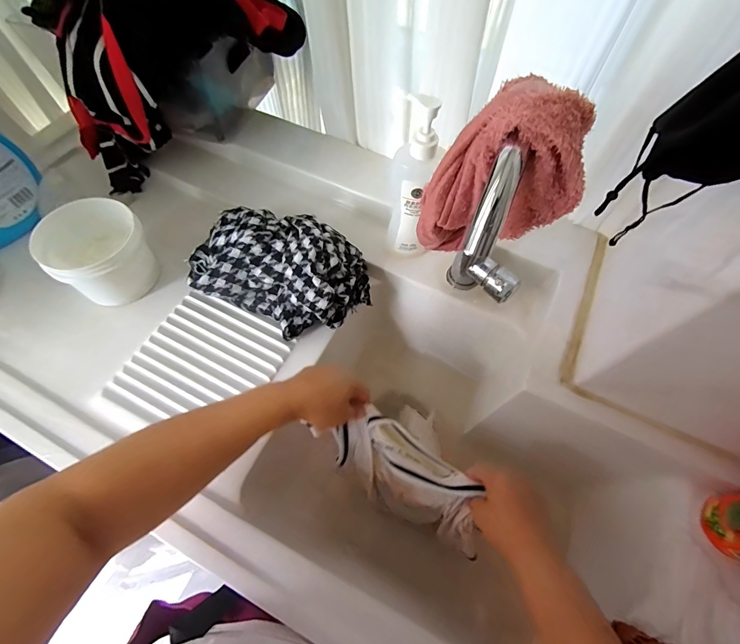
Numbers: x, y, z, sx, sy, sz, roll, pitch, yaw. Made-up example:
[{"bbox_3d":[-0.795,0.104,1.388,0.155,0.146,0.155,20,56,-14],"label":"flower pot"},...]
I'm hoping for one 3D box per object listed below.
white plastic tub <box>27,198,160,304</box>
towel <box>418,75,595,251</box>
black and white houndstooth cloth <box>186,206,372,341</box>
[{"bbox_3d":[-0.361,-0.090,0.514,0.123,0.100,0.114,0,64,0],"label":"white plastic tub"},{"bbox_3d":[0.104,-0.105,0.319,0.111,0.171,0.043,10,64,4],"label":"towel"},{"bbox_3d":[-0.129,-0.078,0.531,0.239,0.084,0.155,23,66,10],"label":"black and white houndstooth cloth"}]

